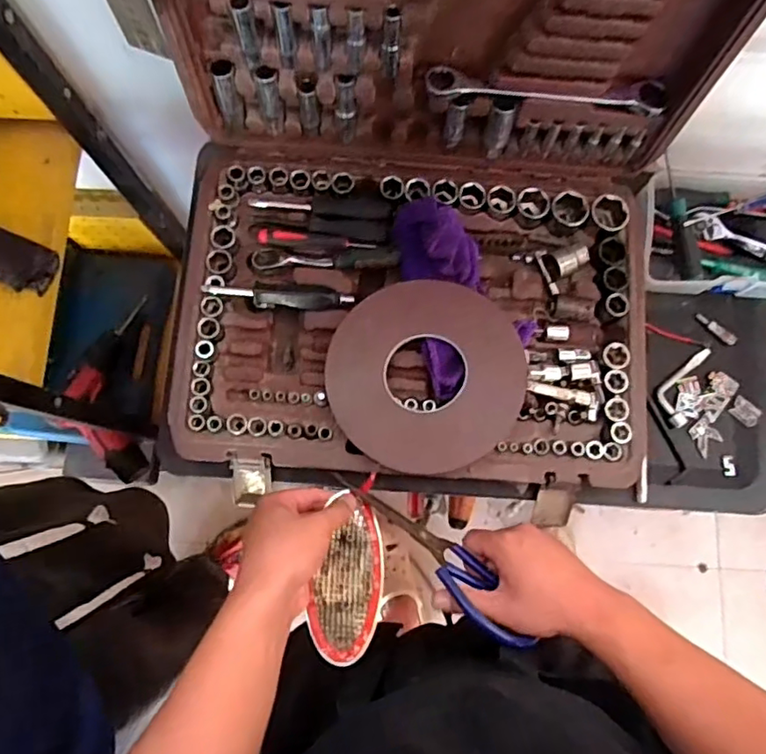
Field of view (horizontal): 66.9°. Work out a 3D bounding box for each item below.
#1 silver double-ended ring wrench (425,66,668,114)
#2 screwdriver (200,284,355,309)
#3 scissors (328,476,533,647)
[{"bbox_3d":[0.153,-0.266,0.540,0.225,0.023,0.023,5,79,1],"label":"silver double-ended ring wrench"},{"bbox_3d":[-0.104,-0.082,0.579,0.144,0.021,0.024,-3,79,0],"label":"screwdriver"},{"bbox_3d":[0.046,0.157,0.525,0.220,0.054,0.043,41,82,19],"label":"scissors"}]

